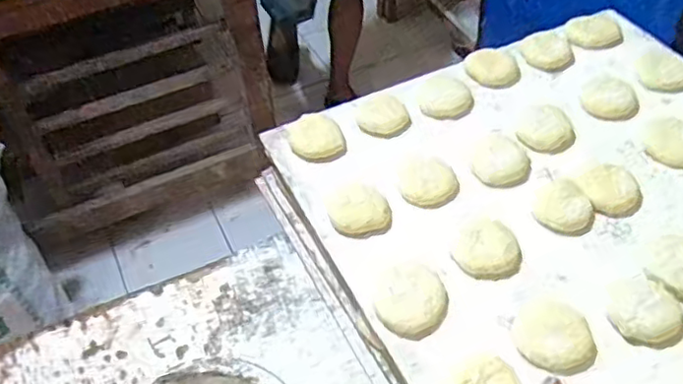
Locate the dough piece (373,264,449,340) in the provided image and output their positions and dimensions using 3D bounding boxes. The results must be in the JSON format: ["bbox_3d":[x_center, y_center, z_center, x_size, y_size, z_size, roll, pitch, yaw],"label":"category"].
[{"bbox_3d":[0.069,0.106,0.649,0.073,0.016,0.072,-1,50,2],"label":"dough piece"}]

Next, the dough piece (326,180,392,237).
[{"bbox_3d":[0.018,0.013,0.724,0.067,0.021,0.077,-13,51,-8],"label":"dough piece"}]

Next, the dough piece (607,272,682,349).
[{"bbox_3d":[0.300,0.113,0.632,0.068,0.013,0.076,11,51,12],"label":"dough piece"}]

